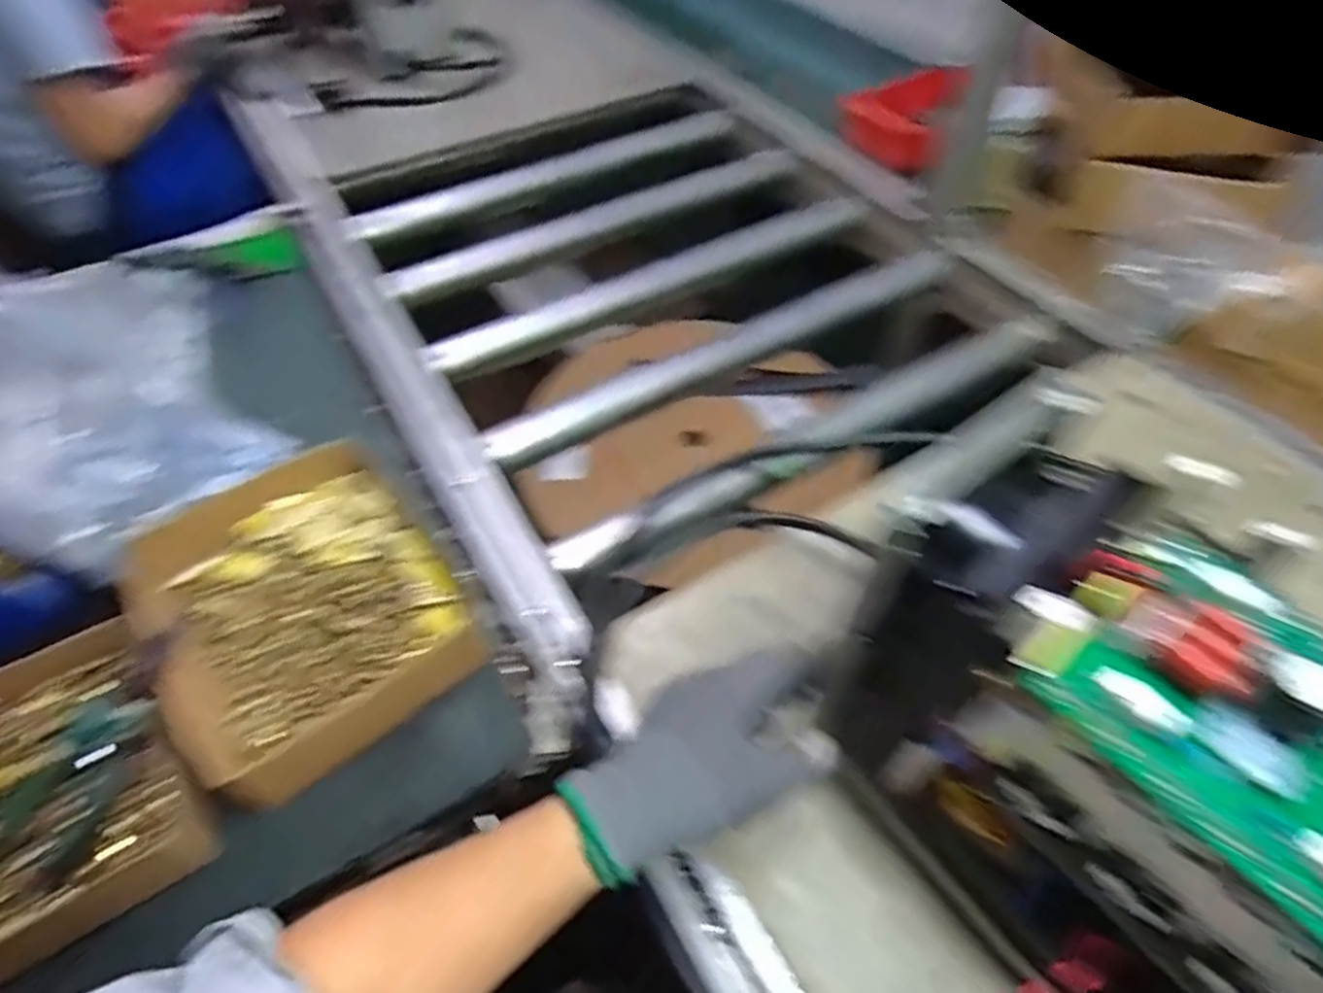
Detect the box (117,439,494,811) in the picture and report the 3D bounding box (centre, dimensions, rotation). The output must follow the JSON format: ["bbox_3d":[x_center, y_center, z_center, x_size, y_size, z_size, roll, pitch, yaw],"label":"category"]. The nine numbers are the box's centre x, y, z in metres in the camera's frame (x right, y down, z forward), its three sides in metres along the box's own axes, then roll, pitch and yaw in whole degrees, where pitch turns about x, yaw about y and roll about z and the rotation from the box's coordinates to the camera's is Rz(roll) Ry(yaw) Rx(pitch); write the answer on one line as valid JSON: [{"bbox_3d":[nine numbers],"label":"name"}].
[{"bbox_3d":[-0.246,0.071,0.489,0.182,0.053,0.226,-35,60,-23],"label":"box"}]

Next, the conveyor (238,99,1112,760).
[{"bbox_3d":[-0.020,-0.268,0.841,0.706,0.090,0.871,-28,57,-19],"label":"conveyor"}]

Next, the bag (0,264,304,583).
[{"bbox_3d":[-0.407,-0.054,0.479,0.152,0.182,0.185,17,55,14],"label":"bag"}]

